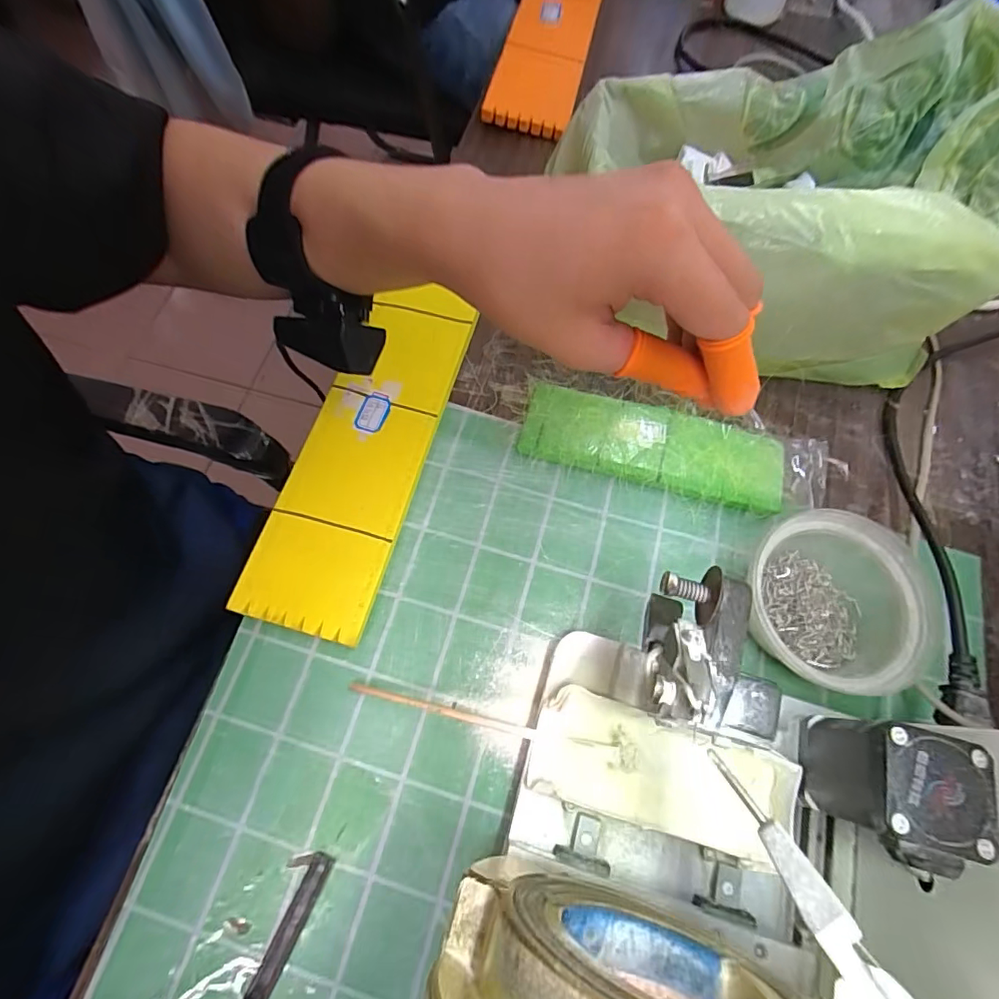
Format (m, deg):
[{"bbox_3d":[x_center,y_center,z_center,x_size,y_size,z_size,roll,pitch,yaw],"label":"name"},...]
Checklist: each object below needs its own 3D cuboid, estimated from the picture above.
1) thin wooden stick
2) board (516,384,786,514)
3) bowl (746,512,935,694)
[{"bbox_3d":[-0.034,0.121,0.290,0.112,0.011,0.006,8,70,15],"label":"thin wooden stick"},{"bbox_3d":[0.107,-0.037,0.357,0.179,0.014,0.058,15,70,3],"label":"board"},{"bbox_3d":[0.195,0.058,0.302,0.089,0.051,0.097,1,70,-2],"label":"bowl"}]

